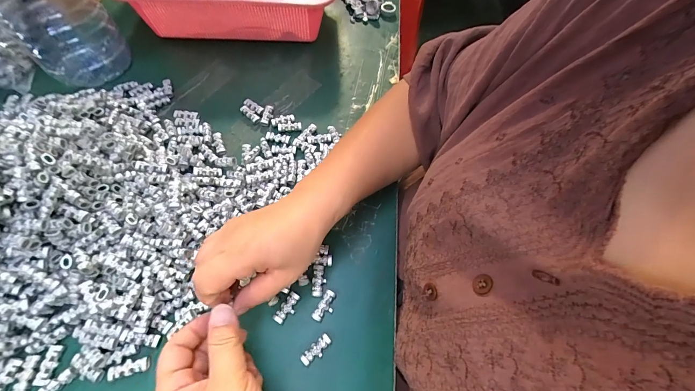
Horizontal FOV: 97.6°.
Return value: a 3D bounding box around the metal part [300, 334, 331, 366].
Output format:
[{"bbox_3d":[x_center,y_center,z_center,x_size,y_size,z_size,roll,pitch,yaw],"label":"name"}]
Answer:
[{"bbox_3d":[-0.028,0.138,0.272,0.030,0.006,0.013,-35,69,-20],"label":"metal part"}]

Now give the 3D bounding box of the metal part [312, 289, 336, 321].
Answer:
[{"bbox_3d":[-0.021,0.106,0.291,0.014,0.007,0.030,24,63,9],"label":"metal part"}]

